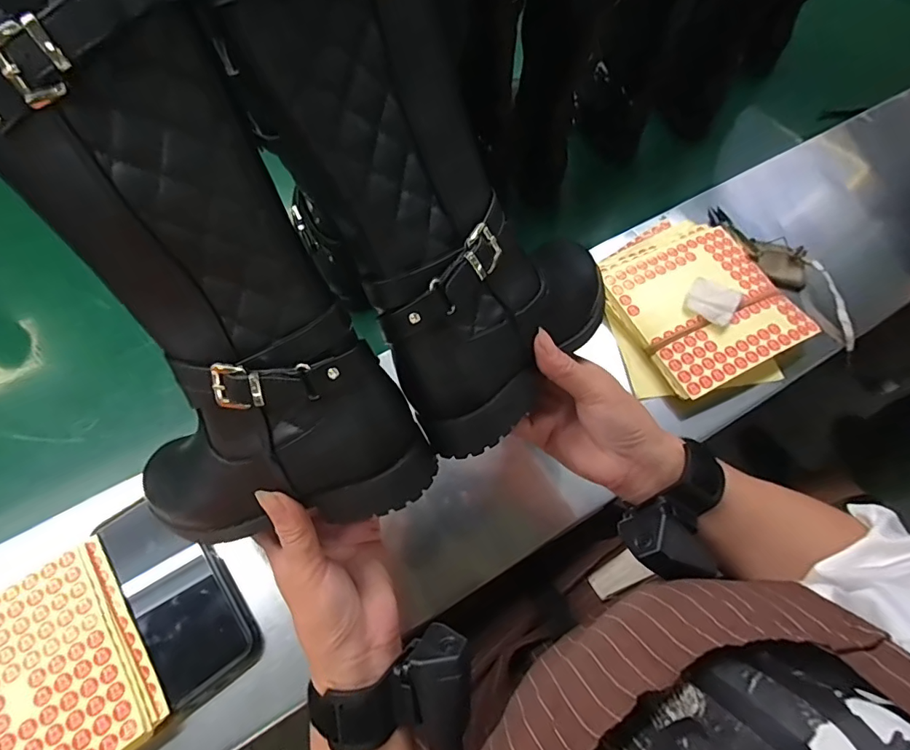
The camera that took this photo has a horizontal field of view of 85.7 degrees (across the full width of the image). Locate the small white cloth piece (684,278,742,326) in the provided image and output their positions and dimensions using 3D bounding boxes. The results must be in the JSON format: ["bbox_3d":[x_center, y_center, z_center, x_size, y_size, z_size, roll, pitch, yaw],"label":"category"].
[{"bbox_3d":[0.265,-0.075,0.506,0.049,0.008,0.049,29,67,12],"label":"small white cloth piece"}]

